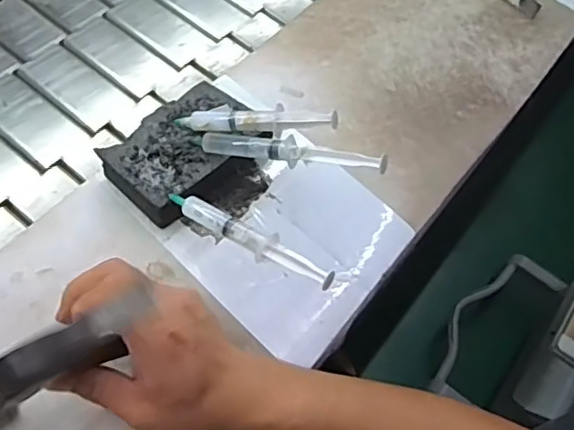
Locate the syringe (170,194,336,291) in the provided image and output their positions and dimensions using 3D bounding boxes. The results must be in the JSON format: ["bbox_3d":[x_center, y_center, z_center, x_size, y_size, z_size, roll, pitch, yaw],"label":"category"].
[{"bbox_3d":[-0.029,0.015,0.438,0.146,0.028,0.021,33,59,17],"label":"syringe"}]

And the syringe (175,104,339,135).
[{"bbox_3d":[-0.027,-0.080,0.487,0.143,0.012,0.021,2,53,19],"label":"syringe"}]

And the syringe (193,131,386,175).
[{"bbox_3d":[-0.002,-0.052,0.469,0.169,0.017,0.020,10,53,25],"label":"syringe"}]

